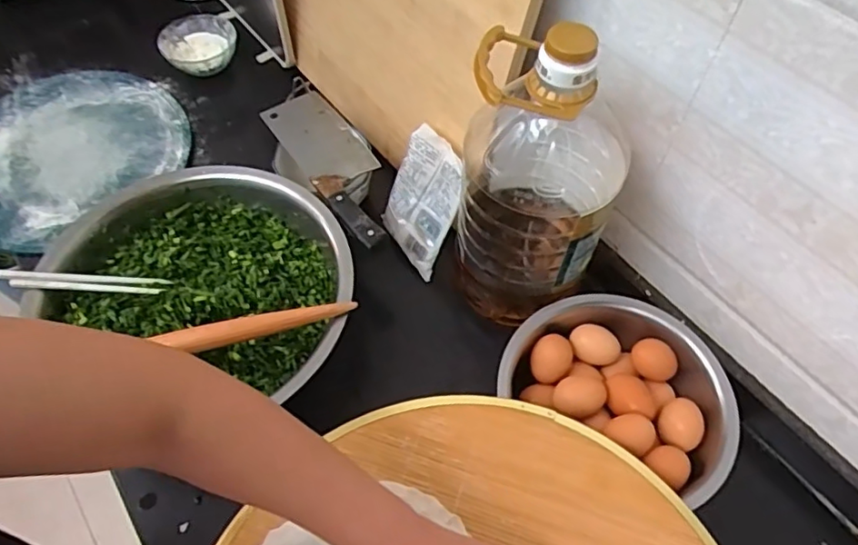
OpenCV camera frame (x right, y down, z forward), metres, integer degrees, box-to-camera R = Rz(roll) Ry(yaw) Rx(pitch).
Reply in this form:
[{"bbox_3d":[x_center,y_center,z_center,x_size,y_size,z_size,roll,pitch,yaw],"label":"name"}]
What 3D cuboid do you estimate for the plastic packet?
[{"bbox_3d":[-0.006,-0.088,0.733,0.021,0.150,0.115,-6,49,-49],"label":"plastic packet"}]

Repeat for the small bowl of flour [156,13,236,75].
[{"bbox_3d":[-0.375,-0.371,0.956,0.116,0.051,0.109,0,57,-1],"label":"small bowl of flour"}]

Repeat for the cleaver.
[{"bbox_3d":[-0.117,-0.141,0.737,0.086,0.019,0.271,-29,62,-18],"label":"cleaver"}]

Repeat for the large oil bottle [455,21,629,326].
[{"bbox_3d":[0.108,-0.083,0.604,0.144,0.352,0.144,6,57,3],"label":"large oil bottle"}]

